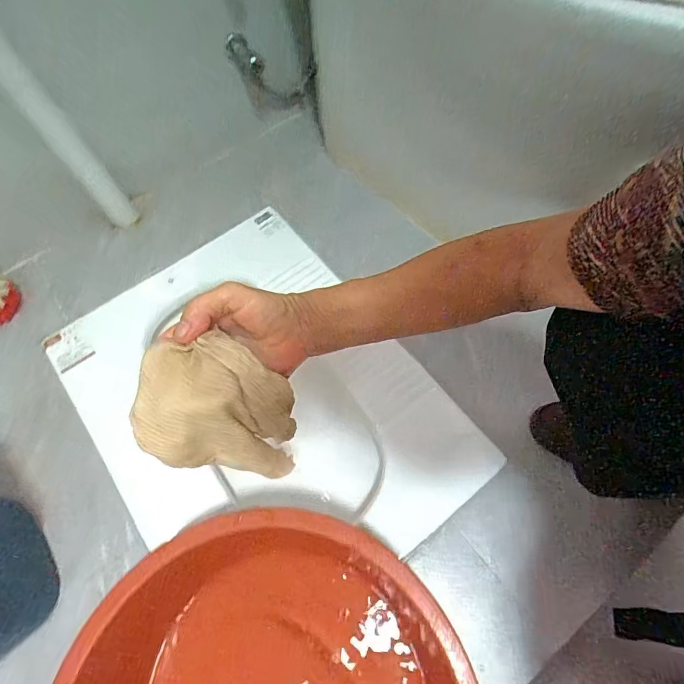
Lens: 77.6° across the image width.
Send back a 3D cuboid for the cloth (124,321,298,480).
[{"bbox_3d":[-0.090,0.054,0.326,0.104,0.105,0.074,-1,64,1],"label":"cloth"}]

